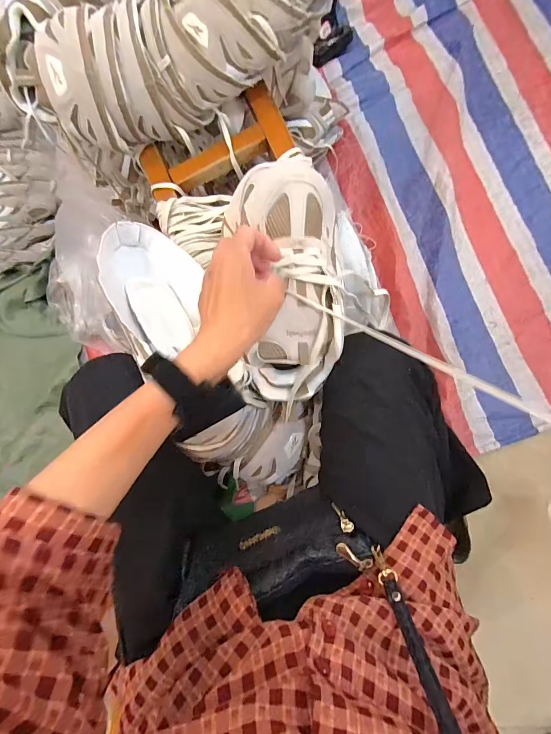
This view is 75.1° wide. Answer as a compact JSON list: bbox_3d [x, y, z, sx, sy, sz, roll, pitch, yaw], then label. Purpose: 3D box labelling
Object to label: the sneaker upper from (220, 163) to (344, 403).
[{"bbox_3d":[0.009,-0.091,0.387,0.119,0.062,0.253,-5,93,7],"label":"sneaker upper"}]

